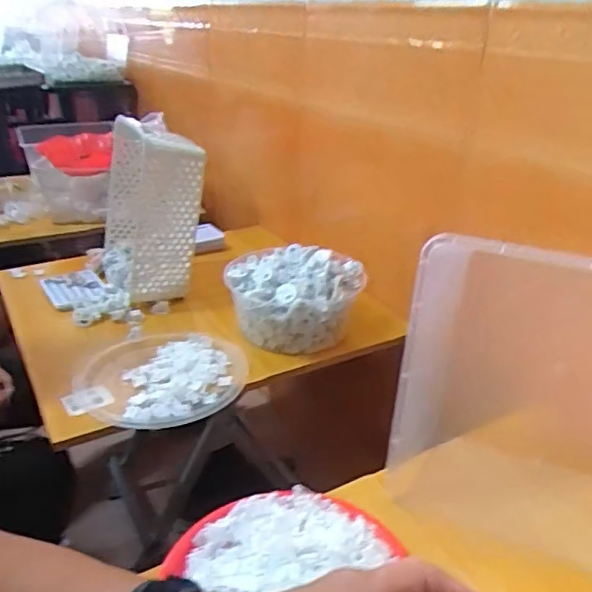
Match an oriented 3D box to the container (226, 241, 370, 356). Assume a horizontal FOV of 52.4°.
[{"bbox_3d":[-0.001,0.004,0.971,0.217,0.112,0.175,1,26,3],"label":"container"}]

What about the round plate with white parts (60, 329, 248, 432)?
[{"bbox_3d":[-0.195,0.116,0.859,0.232,0.024,0.233,0,26,0],"label":"round plate with white parts"}]

